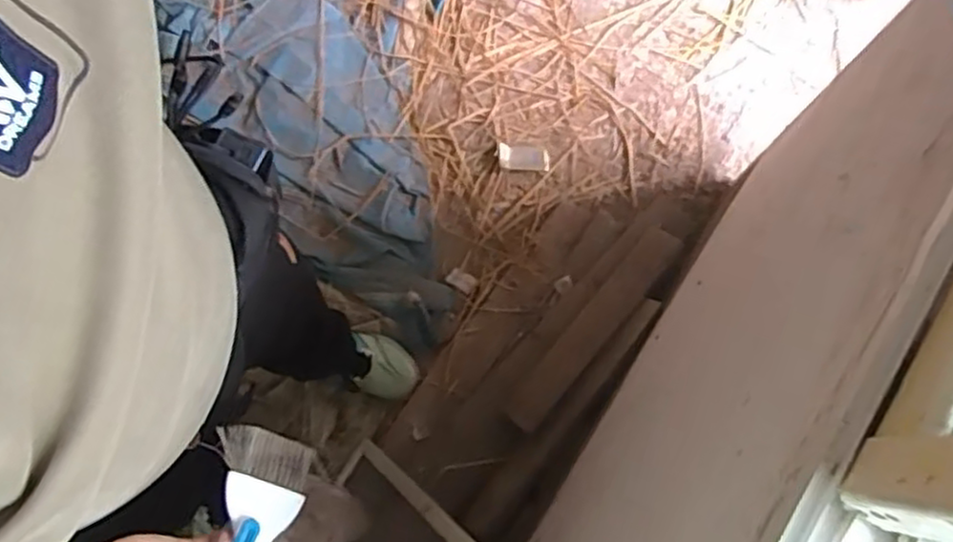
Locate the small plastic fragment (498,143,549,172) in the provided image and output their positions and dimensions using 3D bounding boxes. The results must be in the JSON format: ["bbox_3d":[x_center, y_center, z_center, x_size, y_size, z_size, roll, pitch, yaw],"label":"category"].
[{"bbox_3d":[0.103,-0.245,1.534,0.111,0.004,0.056,9,76,1],"label":"small plastic fragment"}]

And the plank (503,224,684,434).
[{"bbox_3d":[0.233,0.110,1.387,0.082,0.017,0.482,33,77,33],"label":"plank"}]

